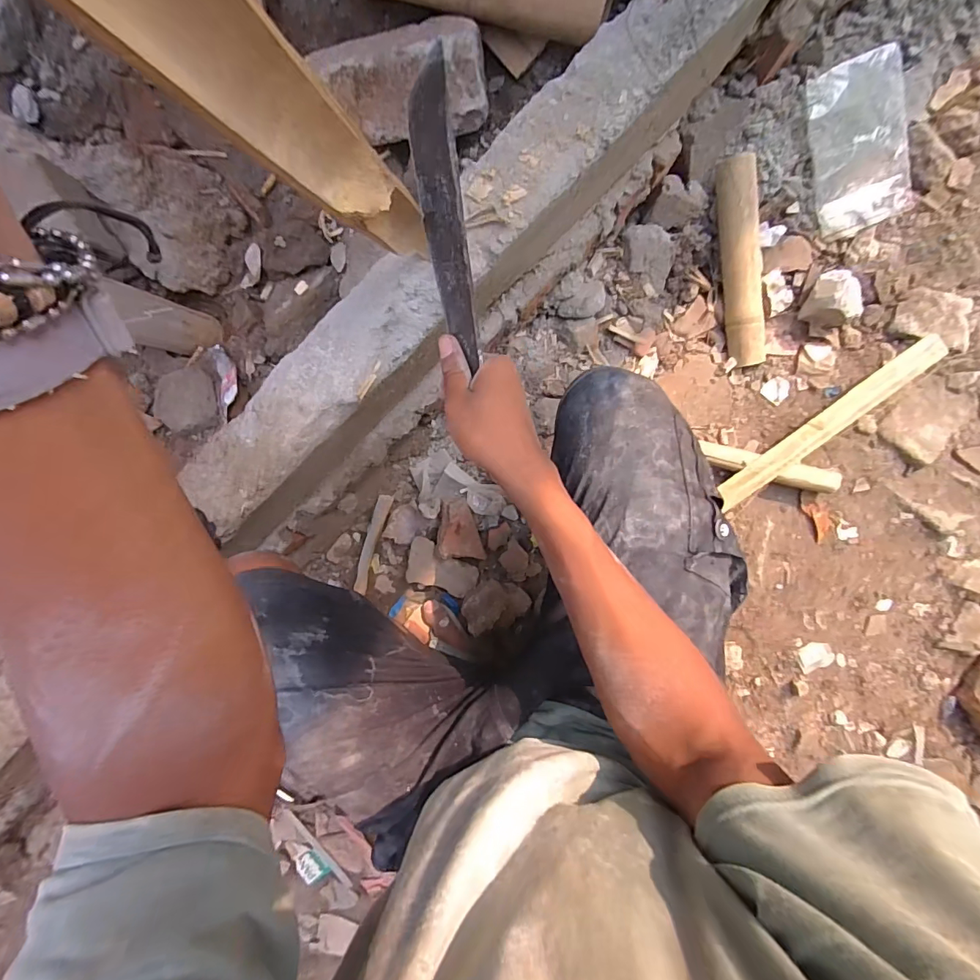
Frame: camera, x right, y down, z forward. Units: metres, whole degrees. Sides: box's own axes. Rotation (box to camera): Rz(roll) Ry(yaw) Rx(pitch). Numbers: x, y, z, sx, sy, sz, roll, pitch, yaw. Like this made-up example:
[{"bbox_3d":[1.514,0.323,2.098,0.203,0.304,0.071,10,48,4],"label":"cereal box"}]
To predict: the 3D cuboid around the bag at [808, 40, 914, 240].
[{"bbox_3d":[0.525,-0.486,0.655,0.134,0.016,0.209,-21,110,5],"label":"bag"}]

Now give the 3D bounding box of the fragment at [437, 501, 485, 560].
[{"bbox_3d":[-0.042,0.060,0.706,0.070,0.023,0.086,3,94,-1],"label":"fragment"}]

